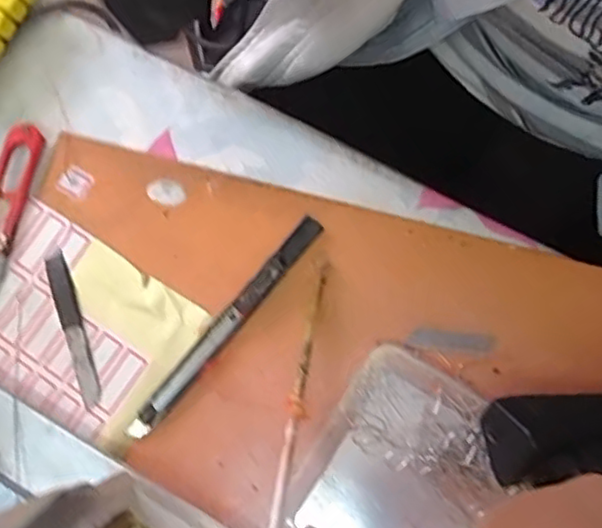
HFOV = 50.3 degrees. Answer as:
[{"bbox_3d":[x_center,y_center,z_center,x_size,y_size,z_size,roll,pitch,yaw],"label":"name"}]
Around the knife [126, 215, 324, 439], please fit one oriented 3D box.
[{"bbox_3d":[-0.037,0.030,0.313,0.011,0.011,0.134,40,85,8],"label":"knife"}]

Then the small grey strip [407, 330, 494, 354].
[{"bbox_3d":[0.072,0.037,0.309,0.040,0.004,0.009,3,81,4],"label":"small grey strip"}]

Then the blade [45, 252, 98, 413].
[{"bbox_3d":[-0.114,0.032,0.318,0.010,0.004,0.079,-18,80,0],"label":"blade"}]

